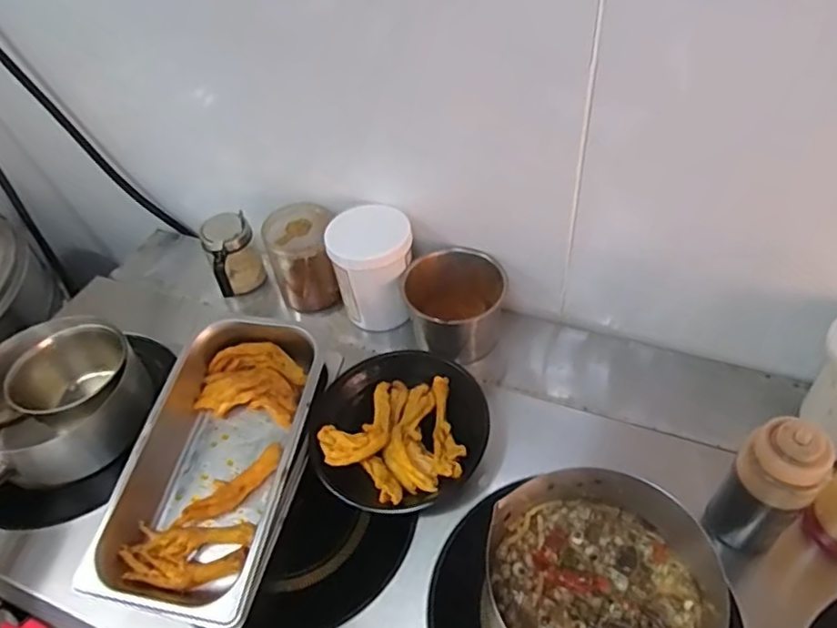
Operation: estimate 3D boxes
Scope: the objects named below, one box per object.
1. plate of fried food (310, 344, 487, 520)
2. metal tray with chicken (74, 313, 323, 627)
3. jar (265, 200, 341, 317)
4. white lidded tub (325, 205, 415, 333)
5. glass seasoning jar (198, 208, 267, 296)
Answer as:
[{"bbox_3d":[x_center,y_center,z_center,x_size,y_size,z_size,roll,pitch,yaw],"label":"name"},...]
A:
[{"bbox_3d":[-0.020,0.127,0.665,0.184,0.053,0.178,-3,48,4],"label":"plate of fried food"},{"bbox_3d":[-0.210,0.159,0.667,0.176,0.089,0.327,5,49,11],"label":"metal tray with chicken"},{"bbox_3d":[-0.163,-0.077,0.881,0.096,0.130,0.094,-7,48,0],"label":"jar"},{"bbox_3d":[-0.060,-0.066,0.832,0.106,0.131,0.111,-3,48,4],"label":"white lidded tub"},{"bbox_3d":[-0.270,-0.081,0.897,0.069,0.112,0.073,-19,49,-10],"label":"glass seasoning jar"}]

